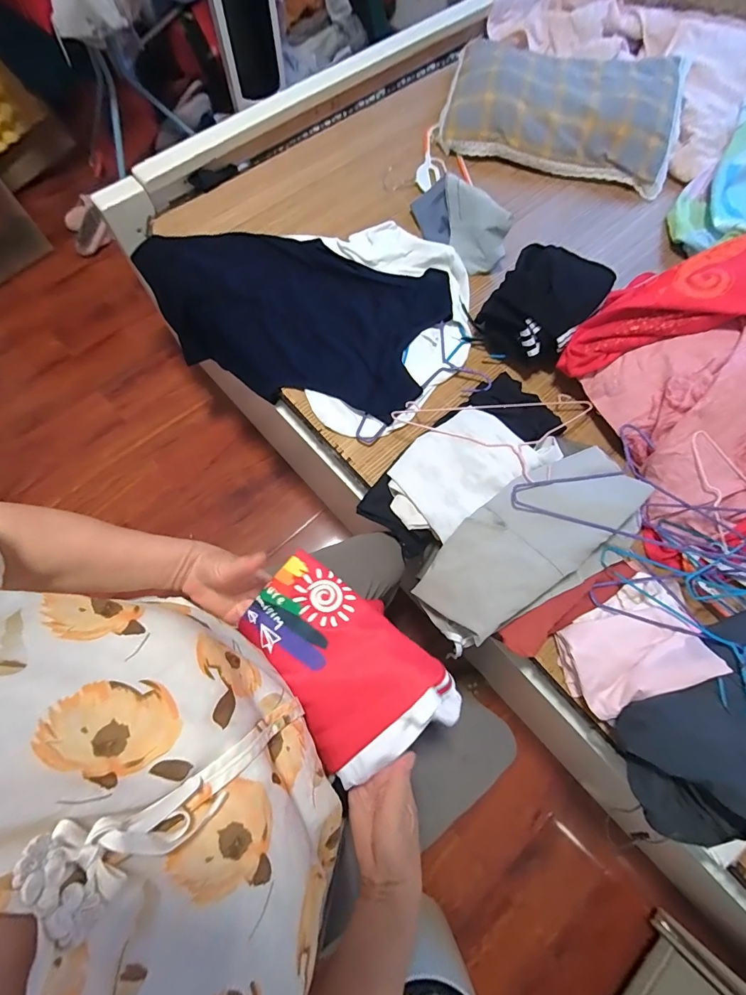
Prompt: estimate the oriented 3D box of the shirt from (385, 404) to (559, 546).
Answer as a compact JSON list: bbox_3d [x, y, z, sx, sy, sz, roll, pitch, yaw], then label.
[{"bbox_3d":[0.150,-0.056,0.672,0.277,0.040,0.160,-34,76,-12],"label":"shirt"}]

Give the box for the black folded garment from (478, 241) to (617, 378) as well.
[{"bbox_3d":[0.326,-0.370,0.781,0.170,0.090,0.234,37,74,10],"label":"black folded garment"}]

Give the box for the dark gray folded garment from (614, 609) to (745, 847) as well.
[{"bbox_3d":[0.518,0.308,0.538,0.362,0.096,0.242,-19,73,-8],"label":"dark gray folded garment"}]

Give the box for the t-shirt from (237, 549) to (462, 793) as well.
[{"bbox_3d":[-0.037,0.161,0.407,0.149,0.040,0.205,-35,76,-13],"label":"t-shirt"}]

